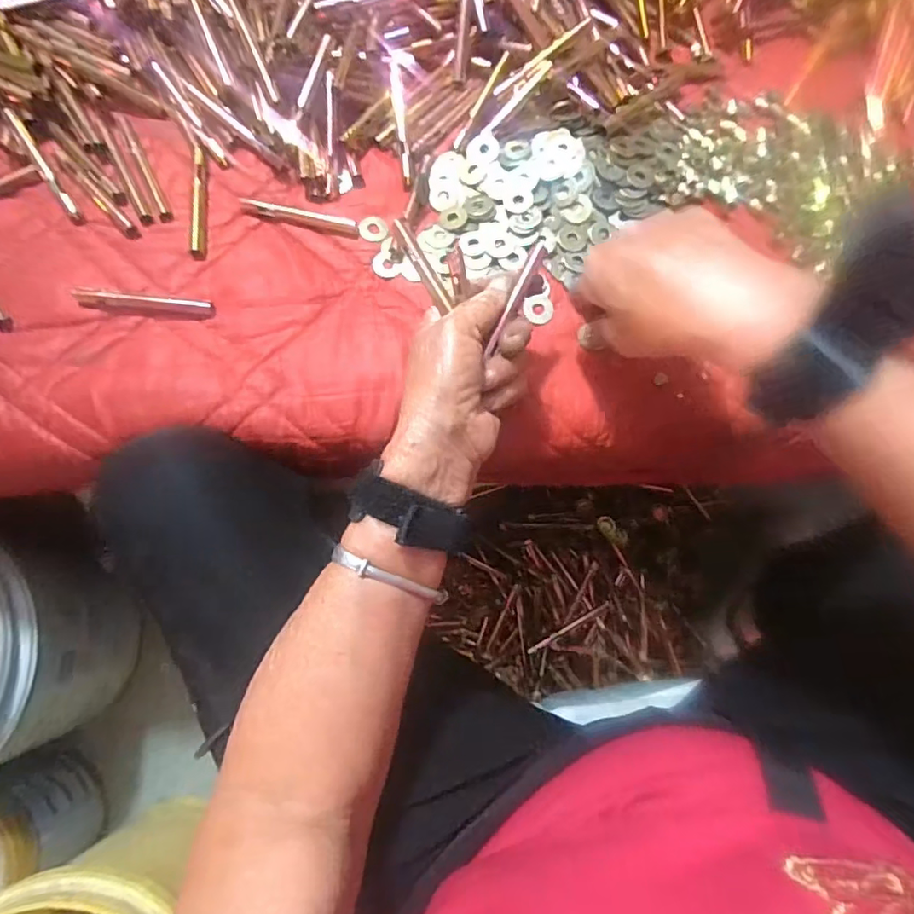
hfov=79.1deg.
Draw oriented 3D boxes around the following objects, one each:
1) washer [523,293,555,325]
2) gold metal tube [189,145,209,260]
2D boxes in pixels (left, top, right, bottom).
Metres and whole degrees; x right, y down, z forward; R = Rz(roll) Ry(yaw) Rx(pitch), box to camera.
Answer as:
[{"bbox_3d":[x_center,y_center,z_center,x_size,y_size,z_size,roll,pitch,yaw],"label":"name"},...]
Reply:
[{"bbox_3d":[0.060,-0.107,0.399,0.022,0.004,0.022,0,83,-1],"label":"washer"},{"bbox_3d":[-0.191,-0.189,0.408,0.012,0.009,0.090,-4,77,-3],"label":"gold metal tube"}]

